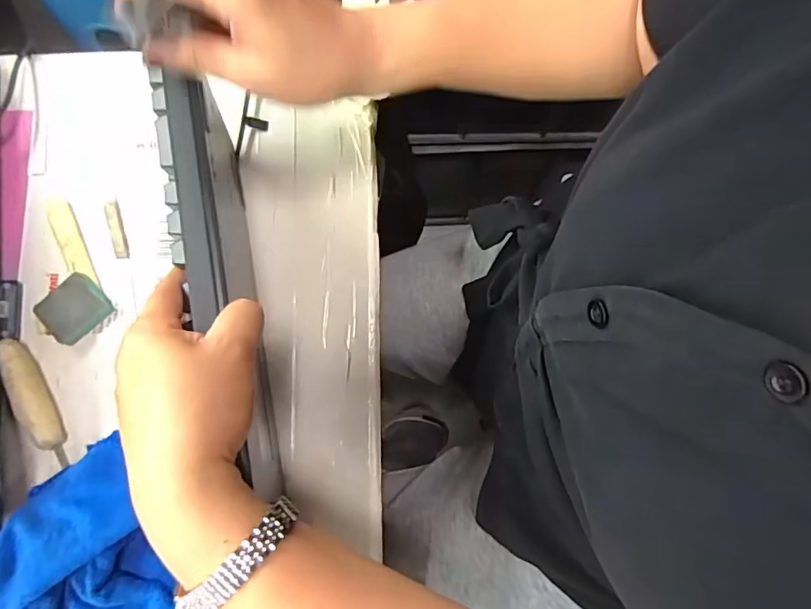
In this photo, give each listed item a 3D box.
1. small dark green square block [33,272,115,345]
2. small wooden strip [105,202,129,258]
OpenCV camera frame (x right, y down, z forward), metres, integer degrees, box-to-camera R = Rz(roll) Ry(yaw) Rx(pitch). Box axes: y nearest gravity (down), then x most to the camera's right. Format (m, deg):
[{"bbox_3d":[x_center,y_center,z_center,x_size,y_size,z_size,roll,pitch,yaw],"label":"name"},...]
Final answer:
[{"bbox_3d":[-0.272,0.003,0.419,0.049,0.017,0.041,-42,82,-7],"label":"small dark green square block"},{"bbox_3d":[-0.248,-0.064,0.436,0.011,0.006,0.051,-17,80,-3],"label":"small wooden strip"}]

